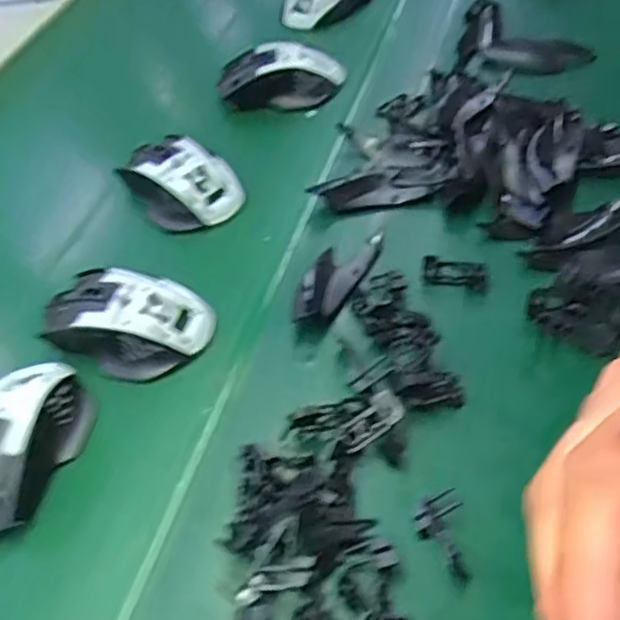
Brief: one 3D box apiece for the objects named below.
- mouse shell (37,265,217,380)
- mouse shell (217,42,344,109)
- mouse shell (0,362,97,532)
[{"bbox_3d":[-0.121,0.007,0.439,0.106,0.034,0.067,2,51,11],"label":"mouse shell"},{"bbox_3d":[-0.027,-0.216,0.609,0.112,0.043,0.049,-2,50,7],"label":"mouse shell"},{"bbox_3d":[-0.176,0.078,0.392,0.070,0.042,0.112,12,53,18],"label":"mouse shell"}]

